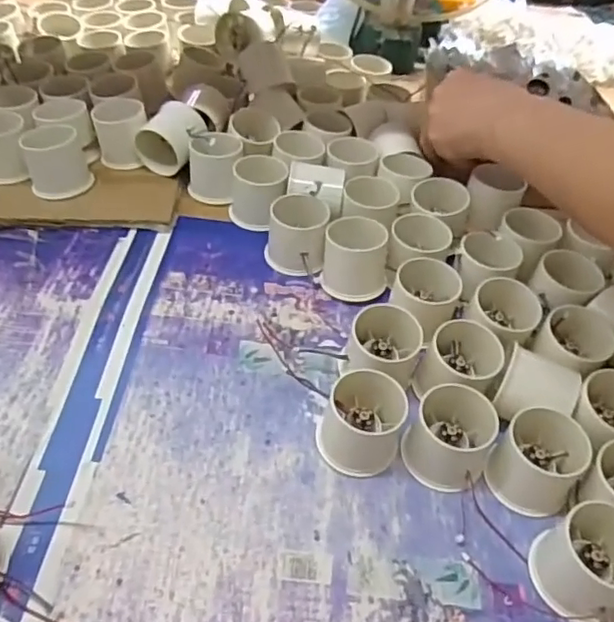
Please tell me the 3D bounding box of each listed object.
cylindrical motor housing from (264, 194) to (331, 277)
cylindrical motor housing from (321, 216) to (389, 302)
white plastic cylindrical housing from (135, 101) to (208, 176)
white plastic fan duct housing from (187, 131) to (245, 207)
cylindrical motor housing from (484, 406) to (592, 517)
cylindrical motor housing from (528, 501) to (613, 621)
[{"bbox_3d":[-0.009,-0.066,0.517,0.052,0.052,0.056,8,47,1],"label":"cylindrical motor housing"},{"bbox_3d":[0.040,-0.042,0.490,0.051,0.053,0.041,1,47,-6],"label":"cylindrical motor housing"},{"bbox_3d":[-0.128,-0.171,0.587,0.053,0.053,0.062,23,49,14],"label":"white plastic cylindrical housing"},{"bbox_3d":[-0.088,-0.135,0.569,0.052,0.052,0.048,-3,48,-10],"label":"white plastic fan duct housing"},{"bbox_3d":[0.155,0.098,0.397,0.053,0.045,0.062,33,52,22],"label":"cylindrical motor housing"},{"bbox_3d":[0.175,0.149,0.353,0.064,0.044,0.061,3,47,-4],"label":"cylindrical motor housing"}]

